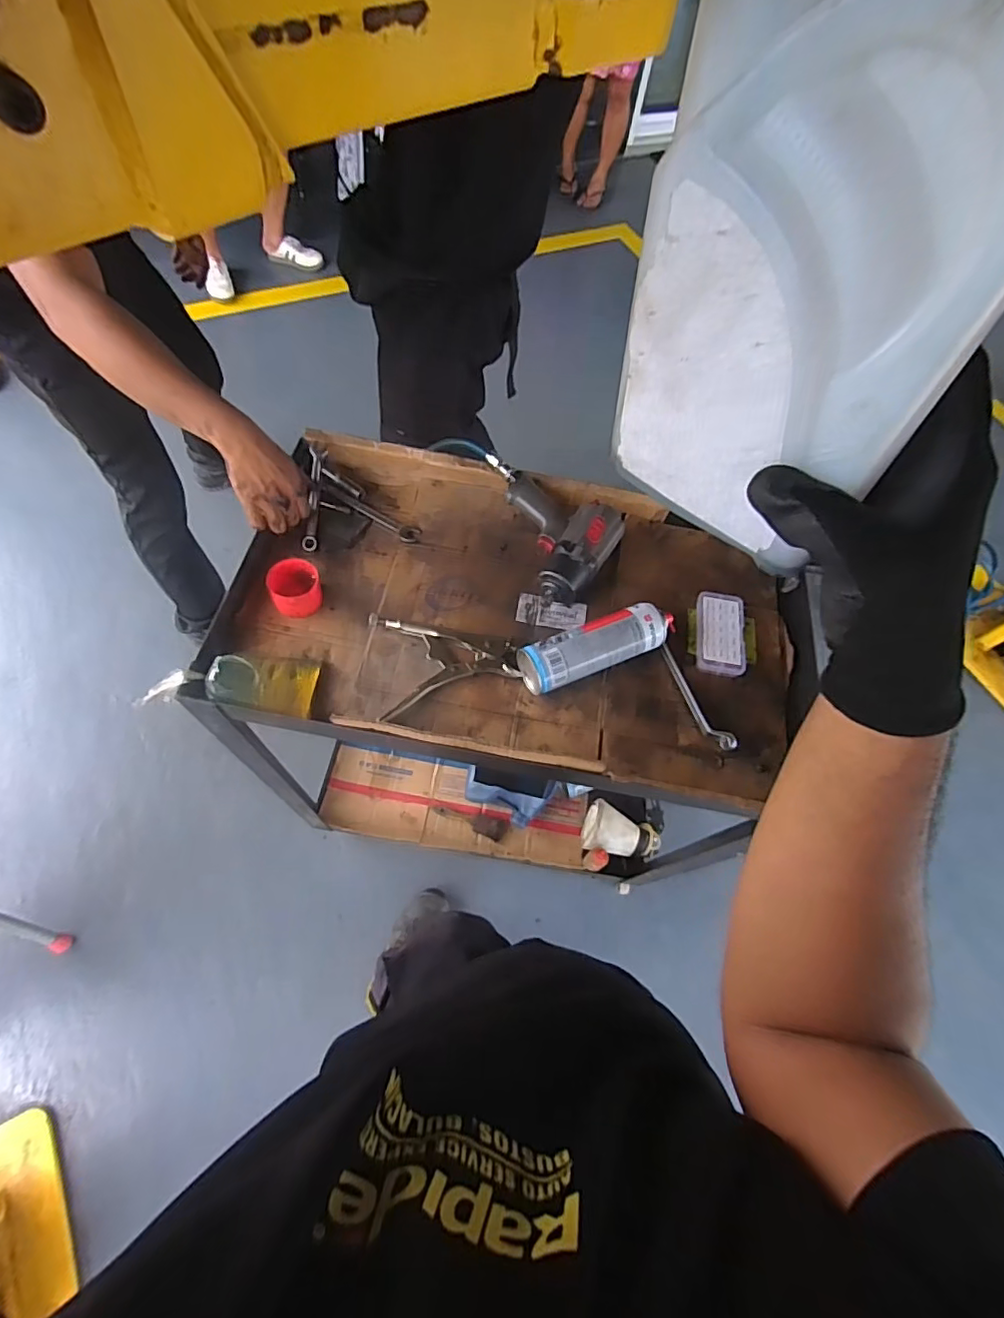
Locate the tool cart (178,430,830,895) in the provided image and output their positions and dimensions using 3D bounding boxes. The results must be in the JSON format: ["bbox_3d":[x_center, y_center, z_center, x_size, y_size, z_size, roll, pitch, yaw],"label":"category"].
[{"bbox_3d":[0.004,0.091,1.121,0.806,0.822,0.470,12,63,0],"label":"tool cart"}]

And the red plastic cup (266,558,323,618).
[{"bbox_3d":[-0.285,-0.098,0.778,0.065,0.060,0.061,2,63,-5],"label":"red plastic cup"}]

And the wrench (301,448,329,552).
[{"bbox_3d":[-0.285,-0.242,0.852,0.022,0.013,0.171,0,74,-2],"label":"wrench"}]

